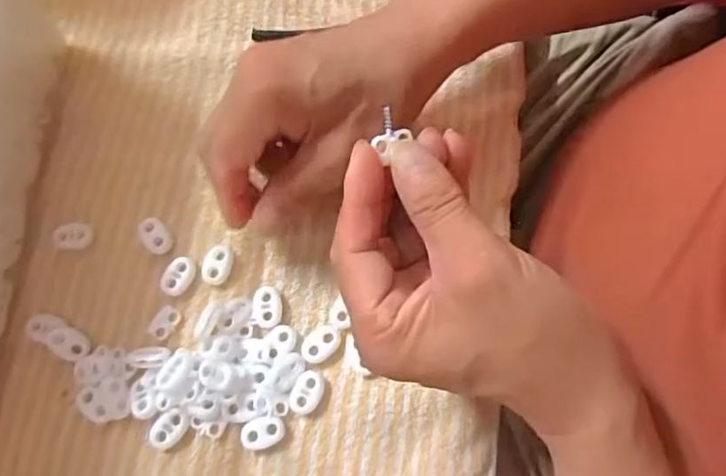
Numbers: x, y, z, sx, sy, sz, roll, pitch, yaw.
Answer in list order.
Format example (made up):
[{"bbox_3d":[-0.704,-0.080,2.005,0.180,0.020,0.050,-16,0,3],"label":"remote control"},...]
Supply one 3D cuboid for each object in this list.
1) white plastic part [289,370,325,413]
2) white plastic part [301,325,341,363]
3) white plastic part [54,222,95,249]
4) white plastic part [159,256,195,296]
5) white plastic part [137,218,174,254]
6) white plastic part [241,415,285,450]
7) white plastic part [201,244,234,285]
[{"bbox_3d":[-0.029,0.080,0.308,0.015,0.005,0.022,24,75,8],"label":"white plastic part"},{"bbox_3d":[-0.022,0.056,0.315,0.022,0.004,0.015,-37,76,-9],"label":"white plastic part"},{"bbox_3d":[-0.163,-0.001,0.333,0.021,0.004,0.014,-10,73,-1],"label":"white plastic part"},{"bbox_3d":[-0.102,0.021,0.327,0.015,0.006,0.022,28,76,9],"label":"white plastic part"},{"bbox_3d":[-0.117,-0.001,0.335,0.015,0.006,0.023,-36,76,-9],"label":"white plastic part"},{"bbox_3d":[-0.051,0.100,0.303,0.023,0.006,0.014,-17,74,-4],"label":"white plastic part"},{"bbox_3d":[-0.080,0.015,0.328,0.015,0.006,0.021,18,74,7],"label":"white plastic part"}]

